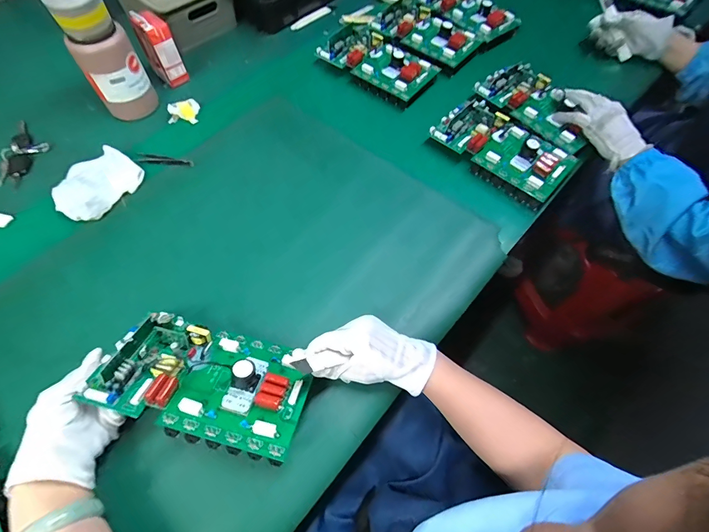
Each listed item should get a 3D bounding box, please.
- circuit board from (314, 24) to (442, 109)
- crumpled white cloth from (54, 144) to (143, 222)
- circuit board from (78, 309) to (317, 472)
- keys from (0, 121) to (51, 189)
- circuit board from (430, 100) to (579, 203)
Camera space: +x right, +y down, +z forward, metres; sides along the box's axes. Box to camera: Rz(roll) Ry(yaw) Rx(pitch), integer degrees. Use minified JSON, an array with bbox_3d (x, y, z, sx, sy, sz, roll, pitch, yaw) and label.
[{"bbox_3d":[0.050,-0.421,0.741,0.226,0.045,0.135,37,67,16],"label":"circuit board"},{"bbox_3d":[-0.411,-0.130,0.581,0.088,0.030,0.128,36,67,16],"label":"crumpled white cloth"},{"bbox_3d":[-0.165,0.115,0.402,0.232,0.048,0.133,16,42,4],"label":"circuit board"},{"bbox_3d":[-0.576,-0.207,0.627,0.067,0.018,0.148,-8,63,-6],"label":"keys"},{"bbox_3d":[0.265,-0.214,0.650,0.237,0.044,0.130,37,67,16],"label":"circuit board"}]

